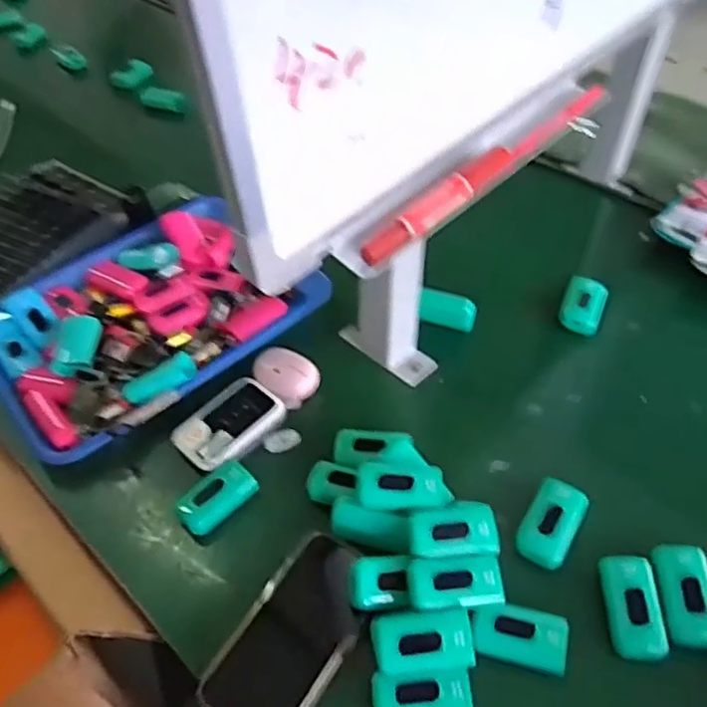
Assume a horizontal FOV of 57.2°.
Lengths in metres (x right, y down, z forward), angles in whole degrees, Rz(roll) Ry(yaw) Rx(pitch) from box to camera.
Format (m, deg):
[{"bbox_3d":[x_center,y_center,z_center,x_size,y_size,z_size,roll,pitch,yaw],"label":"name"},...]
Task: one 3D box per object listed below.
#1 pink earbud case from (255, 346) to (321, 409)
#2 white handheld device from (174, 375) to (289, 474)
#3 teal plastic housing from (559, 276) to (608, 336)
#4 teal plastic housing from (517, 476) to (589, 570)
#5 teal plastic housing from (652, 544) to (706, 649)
[{"bbox_3d":[-0.068,0.022,0.643,0.067,0.024,0.050,28,54,23],"label":"pink earbud case"},{"bbox_3d":[-0.116,0.067,0.607,0.065,0.019,0.099,35,57,28],"label":"white handheld device"},{"bbox_3d":[0.249,-0.053,0.700,0.043,0.025,0.062,18,51,16],"label":"teal plastic housing"},{"bbox_3d":[0.160,0.134,0.520,0.041,0.023,0.070,25,53,21],"label":"teal plastic housing"},{"bbox_3d":[0.246,0.175,0.477,0.035,0.015,0.074,1,48,1],"label":"teal plastic housing"}]

